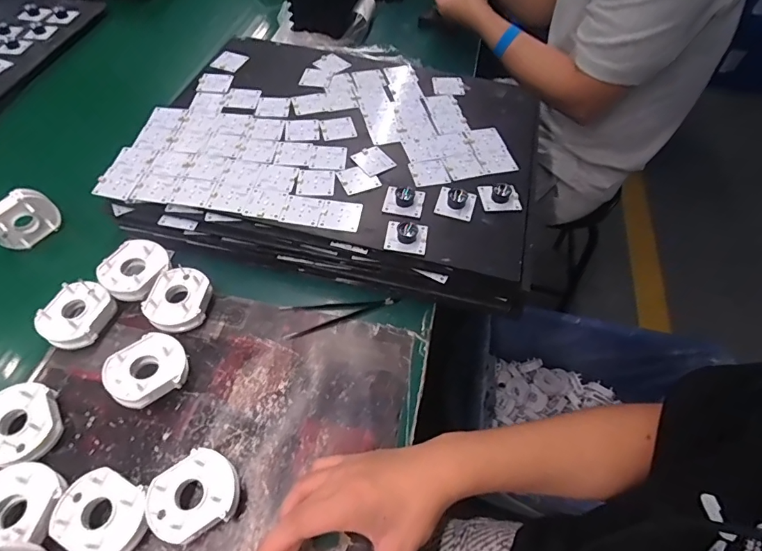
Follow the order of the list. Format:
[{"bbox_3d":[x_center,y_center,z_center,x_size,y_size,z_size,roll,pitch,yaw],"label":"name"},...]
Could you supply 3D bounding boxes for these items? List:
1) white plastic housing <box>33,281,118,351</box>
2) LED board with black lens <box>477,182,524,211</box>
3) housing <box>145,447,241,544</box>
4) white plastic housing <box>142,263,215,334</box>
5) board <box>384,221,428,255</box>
[{"bbox_3d":[-0.322,0.044,0.471,0.060,0.034,0.068,7,55,2],"label":"white plastic housing"},{"bbox_3d":[0.140,-0.094,0.515,0.042,0.019,0.038,-7,56,-9],"label":"LED board with black lens"},{"bbox_3d":[-0.157,0.190,0.379,0.071,0.031,0.063,-36,64,-25],"label":"housing"},{"bbox_3d":[-0.221,0.028,0.487,0.060,0.035,0.071,4,55,-1],"label":"white plastic housing"},{"bbox_3d":[0.028,-0.044,0.477,0.043,0.014,0.042,8,55,2],"label":"board"}]

